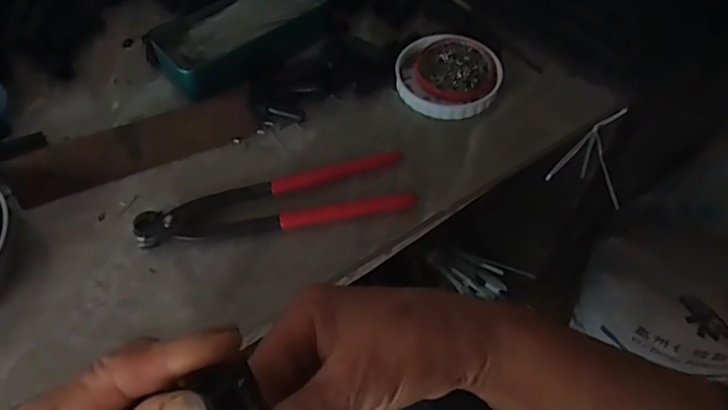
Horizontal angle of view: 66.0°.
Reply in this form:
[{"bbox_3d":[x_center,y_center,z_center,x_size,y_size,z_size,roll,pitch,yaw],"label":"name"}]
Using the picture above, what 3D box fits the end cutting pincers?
[{"bbox_3d":[-0.064,0.000,0.410,0.194,0.018,0.059,-14,56,-8],"label":"end cutting pincers"}]

